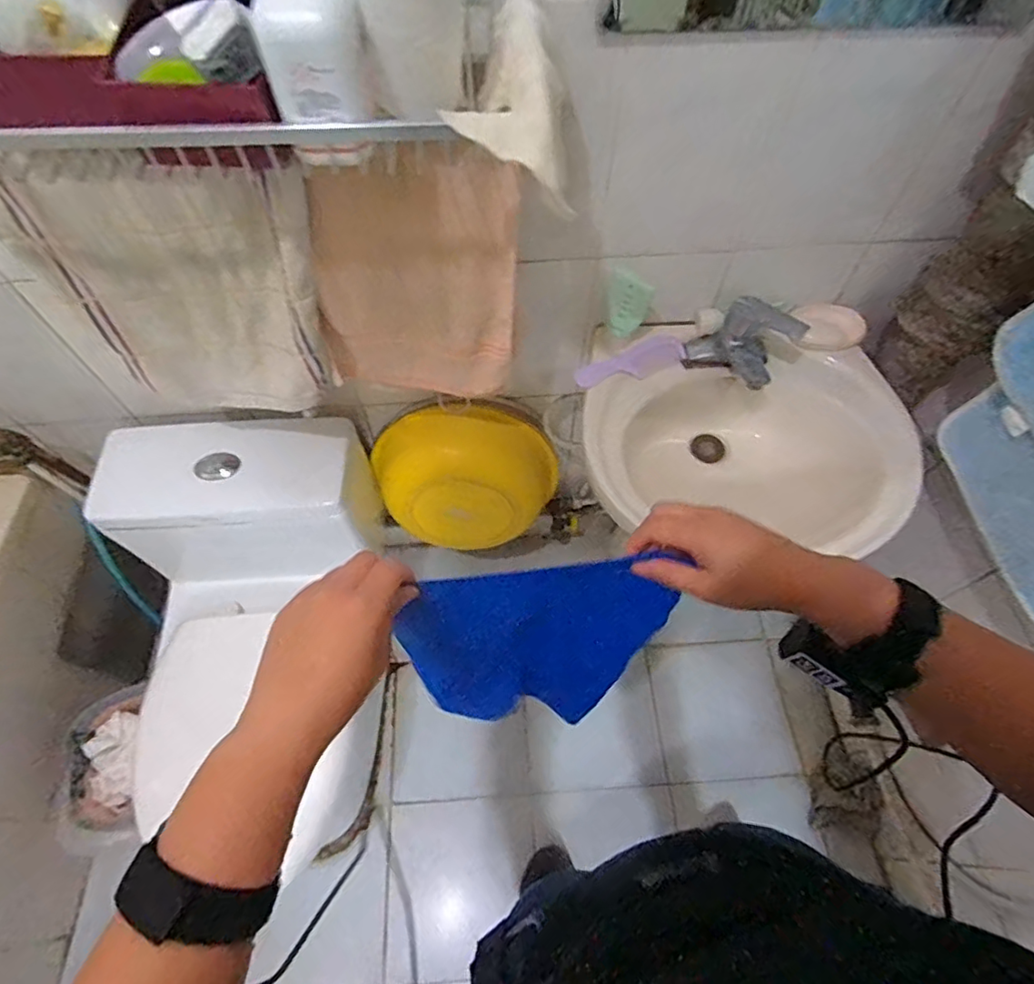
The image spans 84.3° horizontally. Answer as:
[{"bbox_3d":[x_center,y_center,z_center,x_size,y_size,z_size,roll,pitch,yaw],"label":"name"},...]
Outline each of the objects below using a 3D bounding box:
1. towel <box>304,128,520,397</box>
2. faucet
[{"bbox_3d":[-0.120,-0.238,0.685,0.232,0.334,0.031,-1,61,-1],"label":"towel"},{"bbox_3d":[0.323,-0.217,0.839,0.140,0.116,0.081,40,68,19],"label":"faucet"}]

